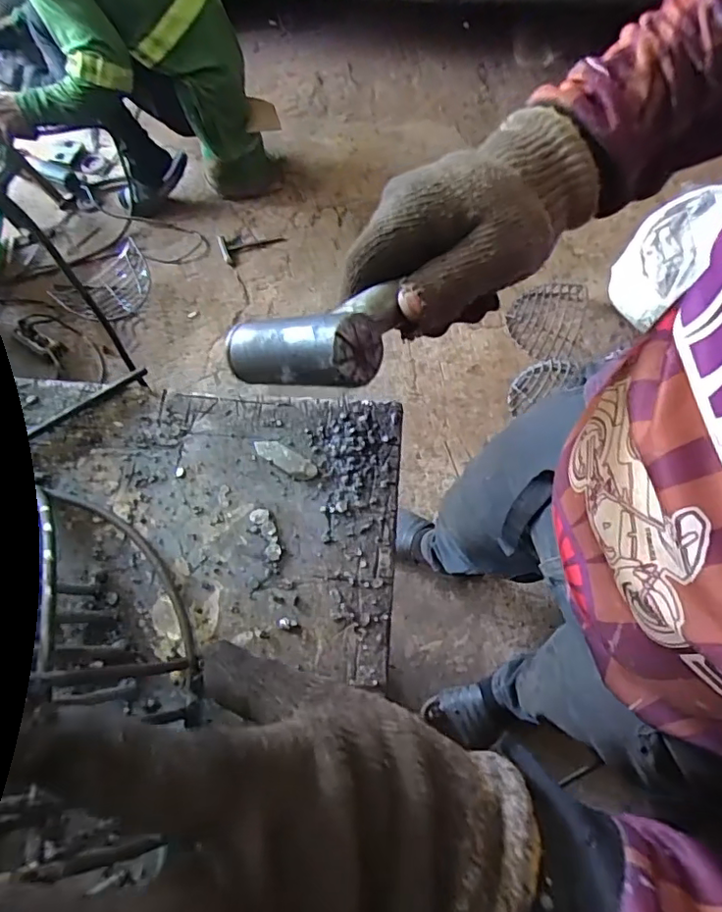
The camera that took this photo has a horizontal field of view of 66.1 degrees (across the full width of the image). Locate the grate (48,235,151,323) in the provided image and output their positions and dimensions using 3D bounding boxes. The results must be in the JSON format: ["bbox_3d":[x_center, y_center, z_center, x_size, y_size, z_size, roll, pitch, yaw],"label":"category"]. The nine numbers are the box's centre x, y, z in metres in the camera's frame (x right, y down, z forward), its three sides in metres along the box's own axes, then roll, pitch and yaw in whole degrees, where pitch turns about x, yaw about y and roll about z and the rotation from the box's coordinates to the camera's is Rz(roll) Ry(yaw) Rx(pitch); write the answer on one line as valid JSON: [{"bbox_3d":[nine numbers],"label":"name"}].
[{"bbox_3d":[-0.667,-0.463,1.464,0.211,0.067,0.265,38,72,12],"label":"grate"}]

